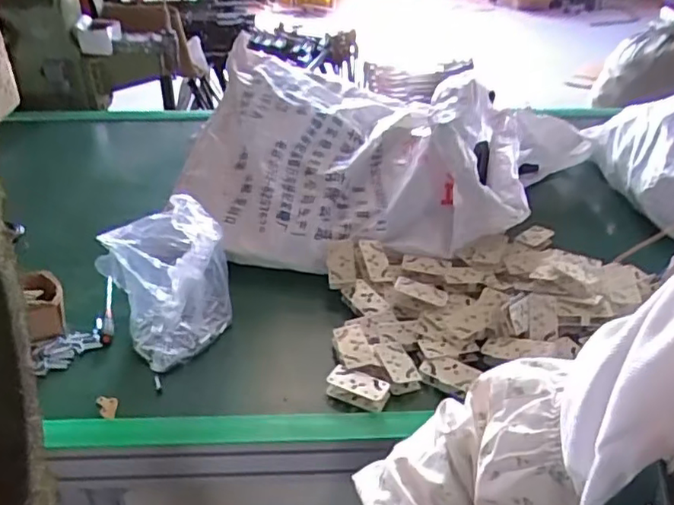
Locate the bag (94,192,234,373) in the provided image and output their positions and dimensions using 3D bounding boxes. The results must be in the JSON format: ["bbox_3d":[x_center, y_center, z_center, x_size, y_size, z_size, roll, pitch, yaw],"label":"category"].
[{"bbox_3d":[-0.222,0.048,0.806,0.155,0.216,0.156,-7,35,-11],"label":"bag"}]

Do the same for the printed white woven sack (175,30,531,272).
[{"bbox_3d":[0.033,-0.205,1.131,0.591,0.203,0.475,-6,35,-9],"label":"printed white woven sack"}]

